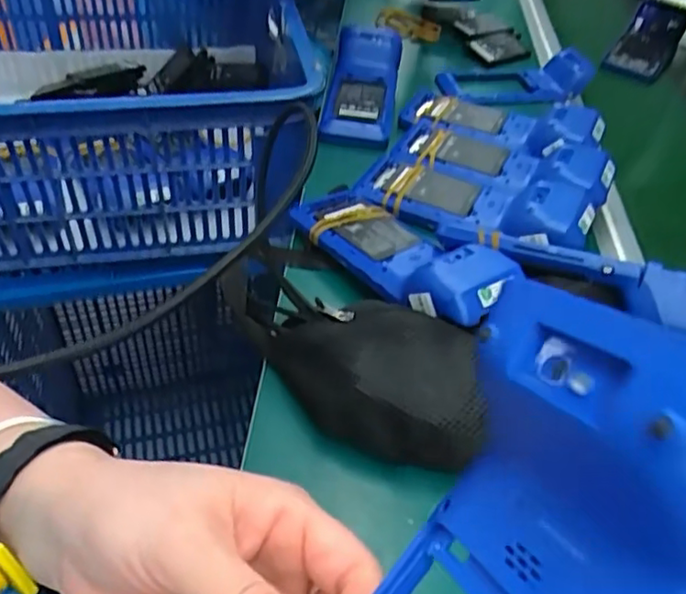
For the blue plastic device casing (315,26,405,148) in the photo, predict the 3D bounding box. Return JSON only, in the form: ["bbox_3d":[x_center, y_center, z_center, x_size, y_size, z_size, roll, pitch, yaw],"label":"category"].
[{"bbox_3d":[0.025,-0.278,0.810,0.086,0.053,0.232,7,45,2],"label":"blue plastic device casing"}]

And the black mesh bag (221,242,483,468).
[{"bbox_3d":[-0.004,0.041,0.464,0.235,0.060,0.111,25,48,19],"label":"black mesh bag"}]

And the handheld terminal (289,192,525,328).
[{"bbox_3d":[0.046,-0.039,0.542,0.078,0.038,0.227,-25,38,-27],"label":"handheld terminal"}]

